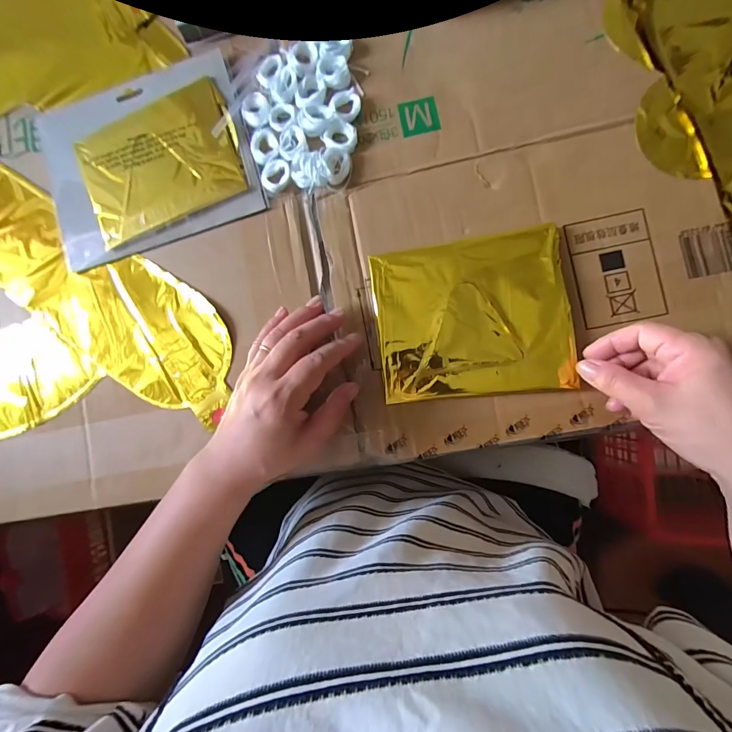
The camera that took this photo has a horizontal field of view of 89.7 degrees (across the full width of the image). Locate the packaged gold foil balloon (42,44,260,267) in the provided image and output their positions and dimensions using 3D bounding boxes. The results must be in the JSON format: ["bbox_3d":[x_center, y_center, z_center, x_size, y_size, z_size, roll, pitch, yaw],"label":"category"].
[{"bbox_3d":[-0.209,-0.199,0.346,0.196,0.007,0.179,-19,85,4],"label":"packaged gold foil balloon"}]

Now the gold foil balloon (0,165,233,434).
[{"bbox_3d":[-0.360,-0.035,0.360,0.391,0.031,0.364,-33,84,3],"label":"gold foil balloon"}]

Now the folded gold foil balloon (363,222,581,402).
[{"bbox_3d":[0.087,-0.041,0.307,0.153,0.010,0.130,-7,86,5],"label":"folded gold foil balloon"}]

